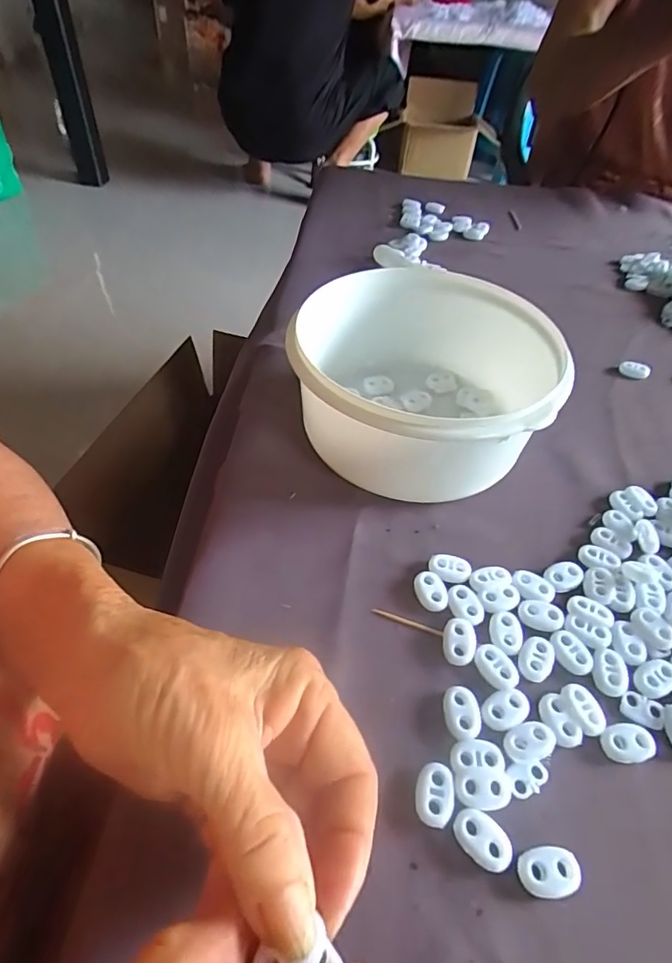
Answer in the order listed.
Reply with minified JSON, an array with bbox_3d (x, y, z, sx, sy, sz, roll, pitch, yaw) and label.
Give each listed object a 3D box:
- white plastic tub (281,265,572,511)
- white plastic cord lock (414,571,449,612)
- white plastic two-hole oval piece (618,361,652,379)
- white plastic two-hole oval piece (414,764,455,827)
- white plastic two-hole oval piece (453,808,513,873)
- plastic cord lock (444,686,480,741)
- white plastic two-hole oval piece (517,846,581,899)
[{"bbox_3d":[0.050,-0.059,0.328,0.154,0.078,0.149,2,49,-3],"label":"white plastic tub"},{"bbox_3d":[0.051,0.058,0.273,0.016,0.006,0.022,-8,50,-11],"label":"white plastic cord lock"},{"bbox_3d":[0.246,-0.092,0.421,0.024,0.008,0.012,12,49,6],"label":"white plastic two-hole oval piece"},{"bbox_3d":[0.040,0.127,0.210,0.015,0.005,0.022,8,49,3],"label":"white plastic two-hole oval piece"},{"bbox_3d":[0.057,0.139,0.200,0.024,0.004,0.014,35,55,24],"label":"white plastic two-hole oval piece"},{"bbox_3d":[0.057,0.103,0.231,0.016,0.004,0.022,1,49,-4],"label":"plastic cord lock"},{"bbox_3d":[0.080,0.148,0.194,0.023,0.005,0.015,1,49,-4],"label":"white plastic two-hole oval piece"}]

